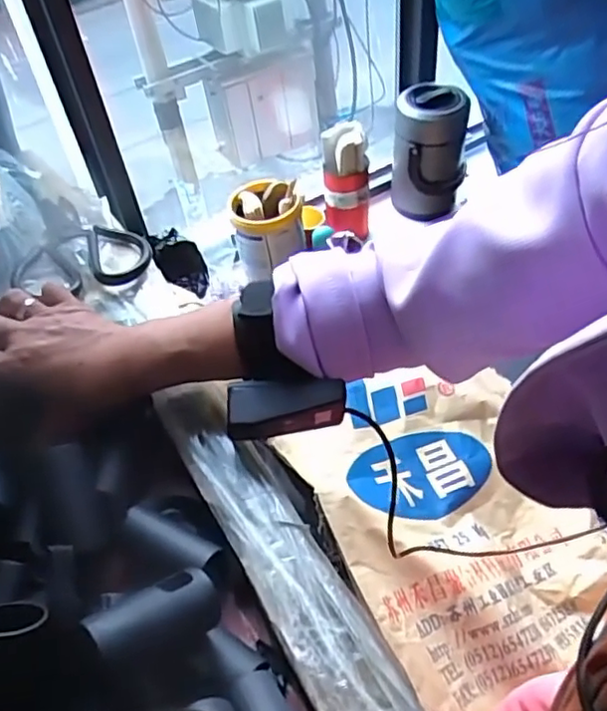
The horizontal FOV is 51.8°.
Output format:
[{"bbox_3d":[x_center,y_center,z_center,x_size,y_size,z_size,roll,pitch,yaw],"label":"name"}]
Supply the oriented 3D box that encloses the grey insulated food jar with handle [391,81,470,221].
[{"bbox_3d":[0.248,-0.407,1.239,0.141,0.217,0.140,-1,46,7],"label":"grey insulated food jar with handle"}]

